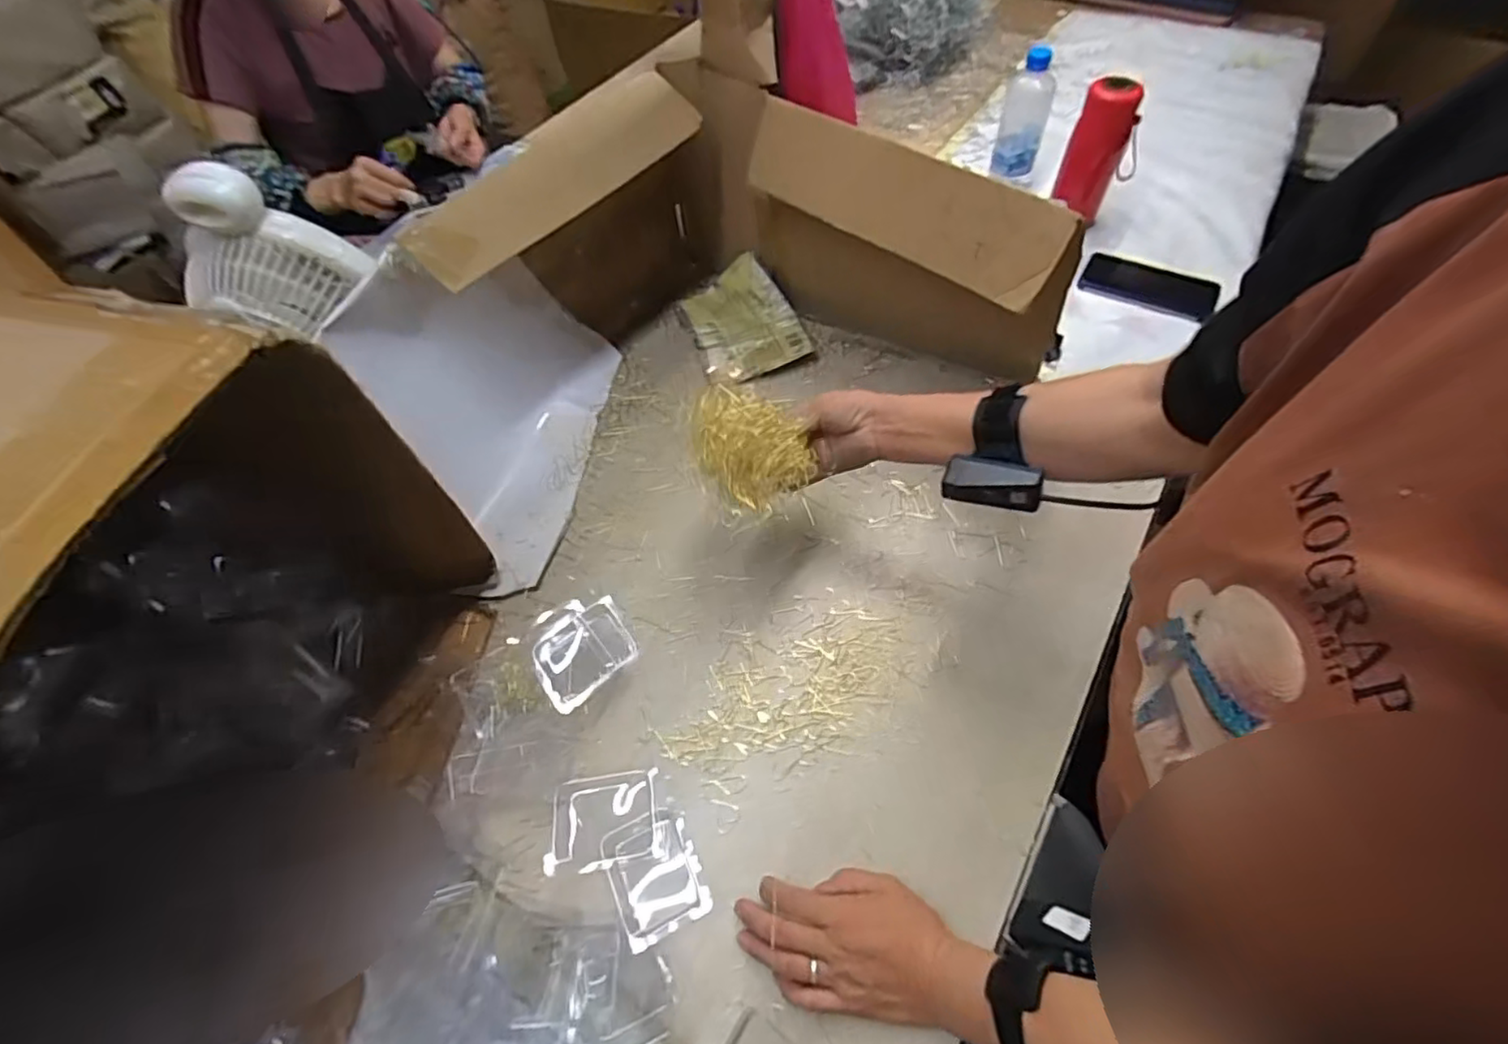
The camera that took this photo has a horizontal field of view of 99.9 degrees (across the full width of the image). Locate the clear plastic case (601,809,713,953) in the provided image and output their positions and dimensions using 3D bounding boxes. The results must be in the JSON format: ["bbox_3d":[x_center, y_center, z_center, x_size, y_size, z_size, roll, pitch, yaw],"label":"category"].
[{"bbox_3d":[-0.077,0.273,0.494,0.065,0.015,0.084,-25,58,-12],"label":"clear plastic case"}]

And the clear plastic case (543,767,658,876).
[{"bbox_3d":[-0.123,0.241,0.511,0.086,0.031,0.065,-11,56,-4],"label":"clear plastic case"}]

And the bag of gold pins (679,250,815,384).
[{"bbox_3d":[-0.014,-0.269,0.830,0.137,0.045,0.186,-16,57,-7],"label":"bag of gold pins"}]

